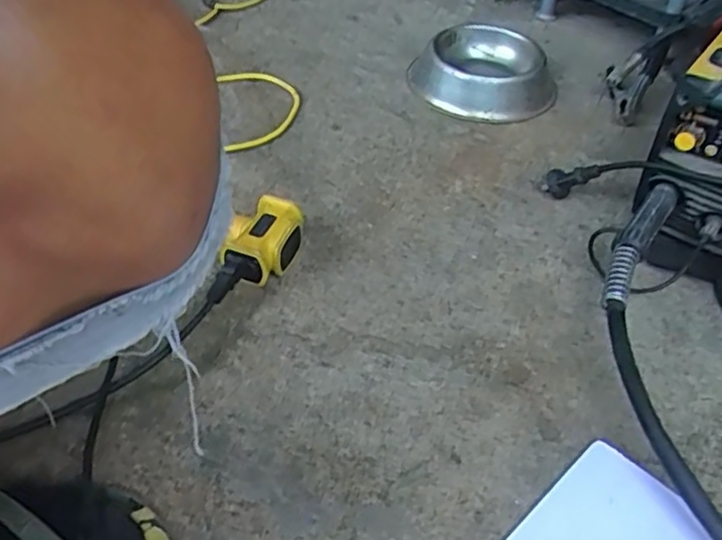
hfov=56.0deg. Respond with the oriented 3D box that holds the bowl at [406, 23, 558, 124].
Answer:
[{"bbox_3d":[0.166,-0.270,0.918,0.197,0.050,0.174,8,44,5],"label":"bowl"}]

